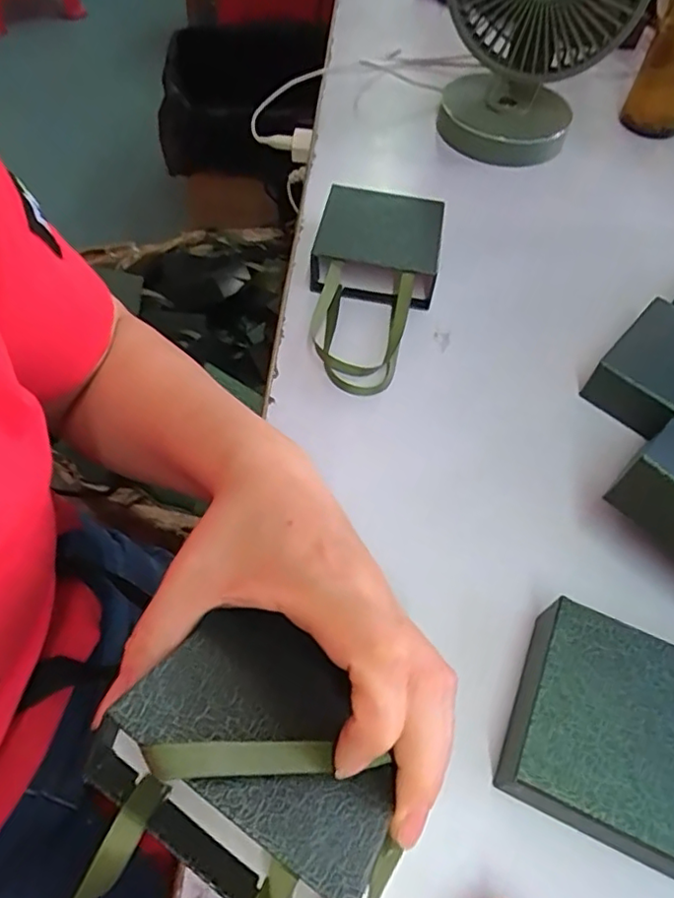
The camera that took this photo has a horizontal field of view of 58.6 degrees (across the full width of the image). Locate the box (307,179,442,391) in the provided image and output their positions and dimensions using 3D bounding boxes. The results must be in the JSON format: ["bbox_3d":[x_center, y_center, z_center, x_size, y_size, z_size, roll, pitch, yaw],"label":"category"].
[{"bbox_3d":[0.023,-0.120,0.441,0.092,0.048,0.172,10,56,6],"label":"box"}]

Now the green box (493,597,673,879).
[{"bbox_3d":[0.133,0.131,0.280,0.095,0.035,0.089,21,60,15],"label":"green box"}]

